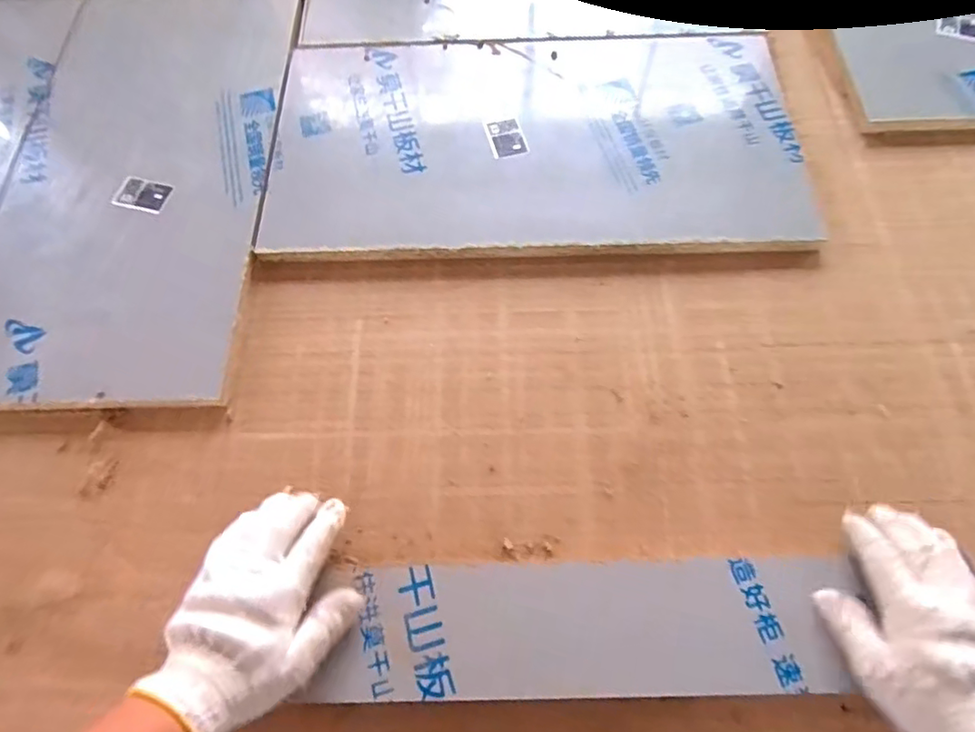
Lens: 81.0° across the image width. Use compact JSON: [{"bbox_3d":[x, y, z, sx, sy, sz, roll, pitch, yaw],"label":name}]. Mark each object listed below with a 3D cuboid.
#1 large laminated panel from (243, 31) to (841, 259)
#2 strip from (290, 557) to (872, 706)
[{"bbox_3d":[0.050,-0.263,0.663,0.587,0.017,0.322,-1,67,2],"label":"large laminated panel"},{"bbox_3d":[0.080,0.203,0.446,0.409,0.022,0.096,-2,67,-1],"label":"strip"}]

